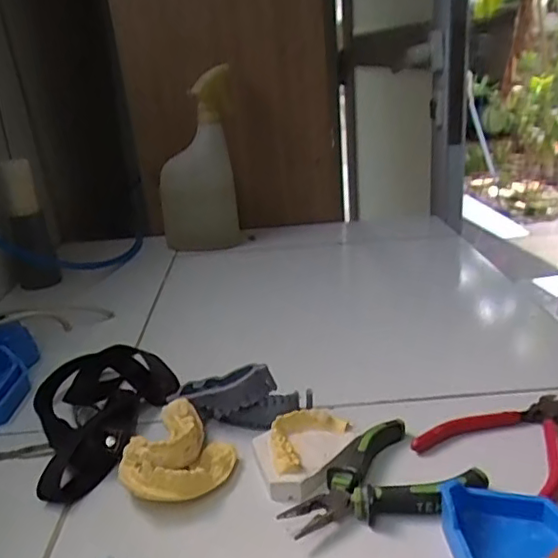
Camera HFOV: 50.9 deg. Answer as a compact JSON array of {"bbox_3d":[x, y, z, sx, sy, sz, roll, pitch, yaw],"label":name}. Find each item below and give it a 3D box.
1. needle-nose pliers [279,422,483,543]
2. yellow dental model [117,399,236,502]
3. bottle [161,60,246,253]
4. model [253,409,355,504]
[{"bbox_3d":[0.056,0.123,0.344,0.108,0.018,0.074,-17,24,-31],"label":"needle-nose pliers"},{"bbox_3d":[-0.068,0.110,0.374,0.070,0.033,0.069,-4,20,1],"label":"yellow dental model"},{"bbox_3d":[-0.107,-0.146,0.789,0.112,0.230,0.080,-9,21,-12],"label":"bottle"},{"bbox_3d":[0.016,0.109,0.376,0.066,0.021,0.054,-19,25,-34],"label":"model"}]

